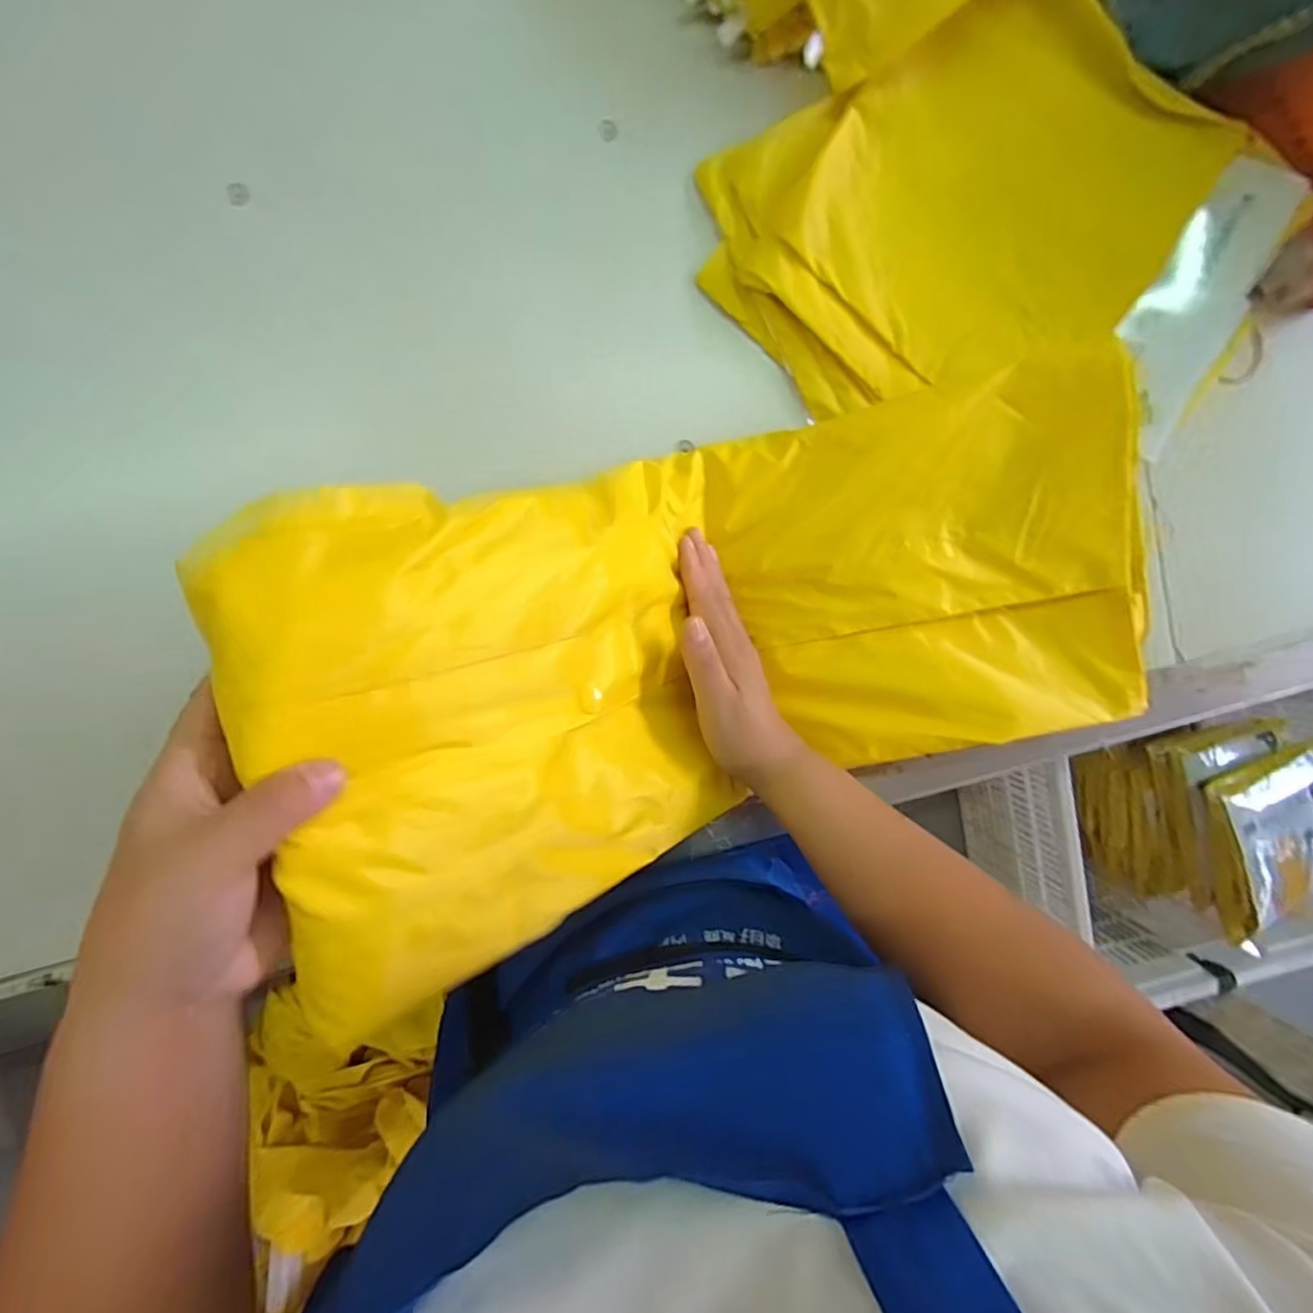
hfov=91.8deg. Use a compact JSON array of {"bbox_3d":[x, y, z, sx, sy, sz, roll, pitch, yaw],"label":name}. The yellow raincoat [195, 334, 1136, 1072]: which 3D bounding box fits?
[{"bbox_3d":[0.062,-0.017,0.373,0.509,0.127,0.225,-17,97,-24],"label":"yellow raincoat"}]

